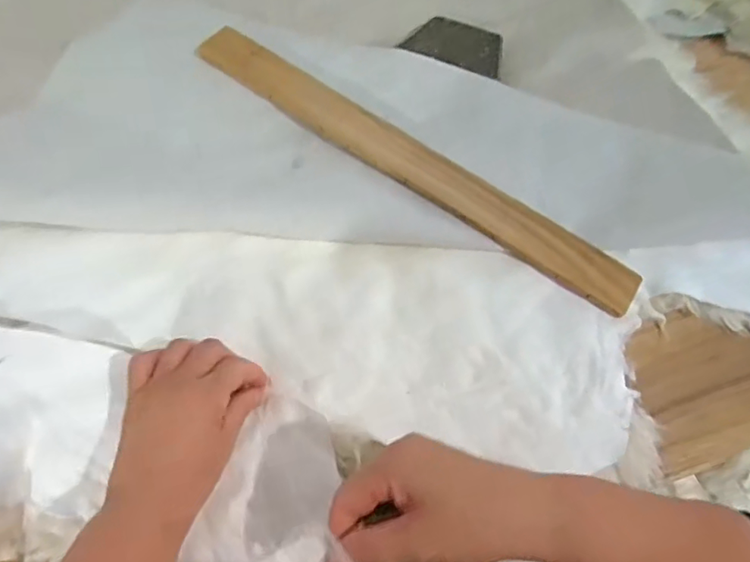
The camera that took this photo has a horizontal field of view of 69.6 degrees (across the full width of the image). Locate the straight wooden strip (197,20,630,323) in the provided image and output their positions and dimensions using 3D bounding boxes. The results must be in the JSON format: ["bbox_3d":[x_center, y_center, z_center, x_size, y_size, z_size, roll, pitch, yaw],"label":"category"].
[{"bbox_3d":[0.030,-0.116,0.524,0.480,0.008,0.048,34,80,10],"label":"straight wooden strip"}]

